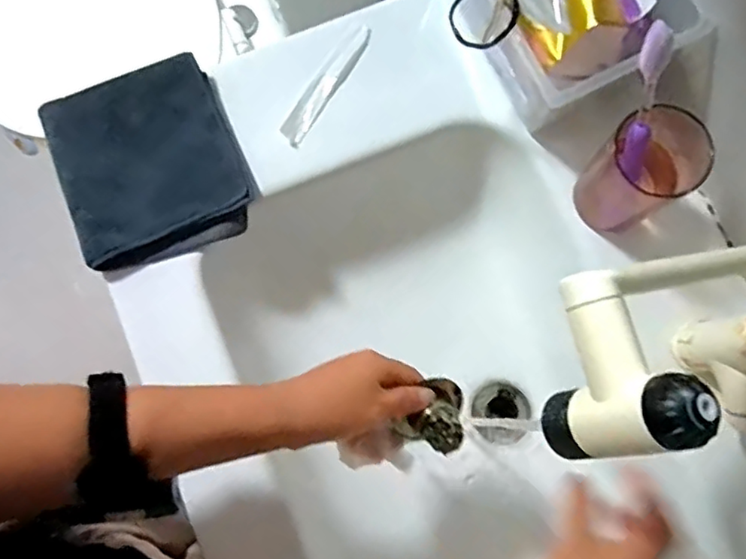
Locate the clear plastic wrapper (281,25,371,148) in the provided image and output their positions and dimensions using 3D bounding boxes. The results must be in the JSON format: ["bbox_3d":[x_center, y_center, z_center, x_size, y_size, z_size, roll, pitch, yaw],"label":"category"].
[{"bbox_3d":[-0.042,-0.179,0.550,0.023,0.007,0.128,33,81,6],"label":"clear plastic wrapper"}]

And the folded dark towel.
[{"bbox_3d":[-0.190,-0.102,0.522,0.147,0.036,0.159,-19,80,-4],"label":"folded dark towel"}]

